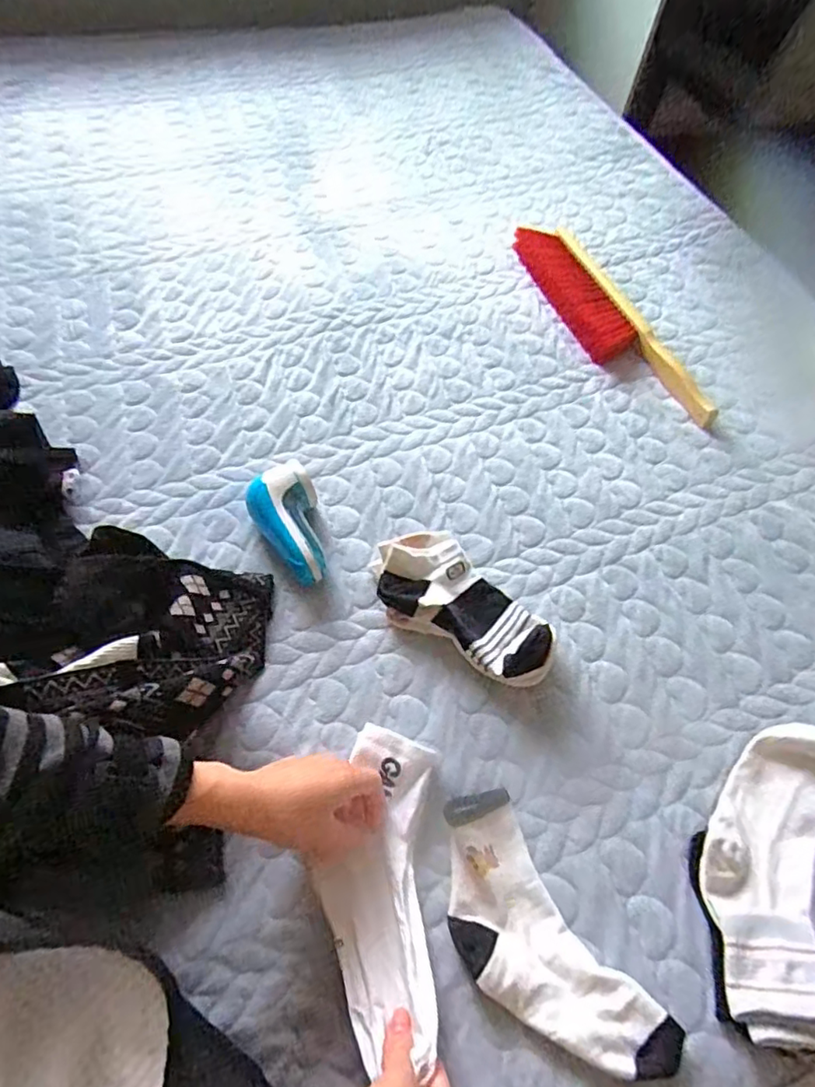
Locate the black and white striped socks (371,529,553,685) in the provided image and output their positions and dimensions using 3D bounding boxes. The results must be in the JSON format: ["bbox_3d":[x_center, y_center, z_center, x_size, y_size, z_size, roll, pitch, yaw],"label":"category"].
[{"bbox_3d":[0.049,0.065,0.582,0.099,0.044,0.190,-34,66,-21],"label":"black and white striped socks"}]

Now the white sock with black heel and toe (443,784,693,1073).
[{"bbox_3d":[0.092,0.297,0.446,0.094,0.035,0.206,-29,65,-18],"label":"white sock with black heel and toe"}]

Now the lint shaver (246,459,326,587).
[{"bbox_3d":[-0.125,-0.022,0.613,0.069,0.055,0.130,-12,60,-10],"label":"lint shaver"}]

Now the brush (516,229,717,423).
[{"bbox_3d":[0.278,-0.323,0.838,0.099,0.027,0.429,-16,61,-12],"label":"brush"}]

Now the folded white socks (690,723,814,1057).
[{"bbox_3d":[0.287,0.255,0.473,0.097,0.052,0.228,21,60,9],"label":"folded white socks"}]

